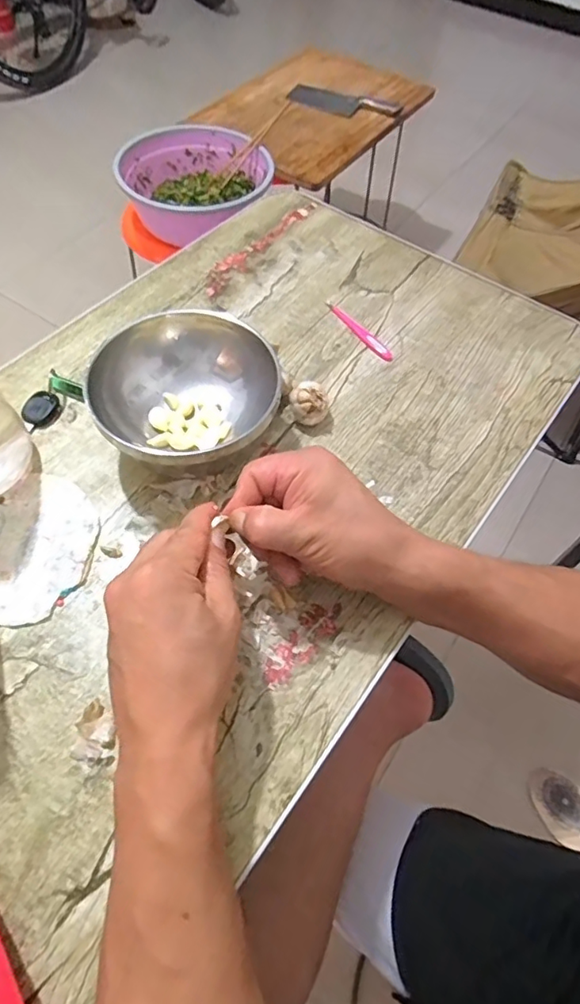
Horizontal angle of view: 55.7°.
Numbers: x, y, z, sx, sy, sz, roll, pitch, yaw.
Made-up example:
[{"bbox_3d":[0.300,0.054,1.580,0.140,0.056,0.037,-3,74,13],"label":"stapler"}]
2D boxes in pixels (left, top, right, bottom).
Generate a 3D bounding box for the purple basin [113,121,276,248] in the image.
[{"bbox_3d":[-0.186,-0.616,1.081,0.293,0.118,0.294,5,58,0],"label":"purple basin"}]

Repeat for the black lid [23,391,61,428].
[{"bbox_3d":[-0.214,-0.080,0.474,0.030,0.011,0.028,-23,62,-16],"label":"black lid"}]

